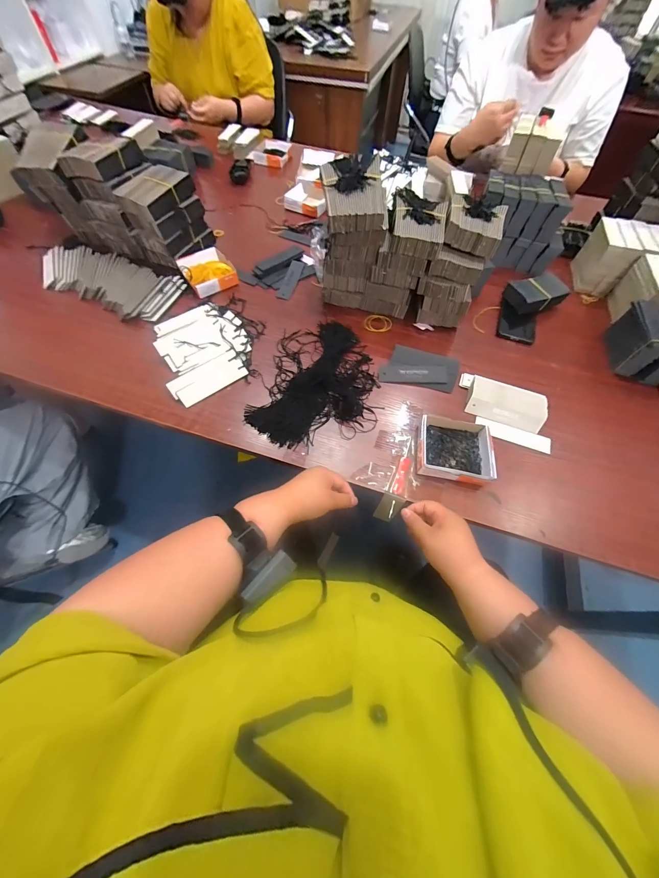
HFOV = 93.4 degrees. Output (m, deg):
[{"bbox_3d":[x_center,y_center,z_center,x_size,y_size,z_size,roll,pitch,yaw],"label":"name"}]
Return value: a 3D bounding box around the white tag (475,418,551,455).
[{"bbox_3d":[0.322,-0.008,0.547,0.124,0.005,0.032,19,71,13],"label":"white tag"}]

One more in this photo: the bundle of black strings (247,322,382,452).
[{"bbox_3d":[-0.018,-0.118,0.582,0.218,0.035,0.303,9,61,3],"label":"bundle of black strings"}]

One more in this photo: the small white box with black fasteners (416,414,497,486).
[{"bbox_3d":[0.203,0.016,0.512,0.121,0.035,0.115,13,61,5],"label":"small white box with black fasteners"}]

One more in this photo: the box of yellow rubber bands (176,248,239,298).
[{"bbox_3d":[-0.281,-0.389,0.719,0.104,0.030,0.135,-28,66,-17],"label":"box of yellow rubber bands"}]

